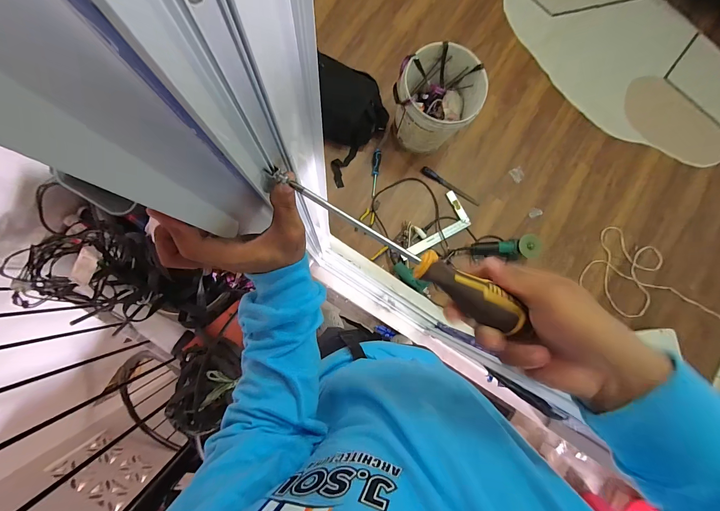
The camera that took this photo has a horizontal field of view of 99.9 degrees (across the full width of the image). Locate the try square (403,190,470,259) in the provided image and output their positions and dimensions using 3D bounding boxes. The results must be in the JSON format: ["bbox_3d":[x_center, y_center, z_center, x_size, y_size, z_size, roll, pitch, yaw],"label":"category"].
[{"bbox_3d":[0.307,-0.131,1.312,0.343,0.022,0.168,-30,88,-9],"label":"try square"}]

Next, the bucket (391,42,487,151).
[{"bbox_3d":[0.287,-0.598,1.190,0.298,0.281,0.300,0,85,-5],"label":"bucket"}]

